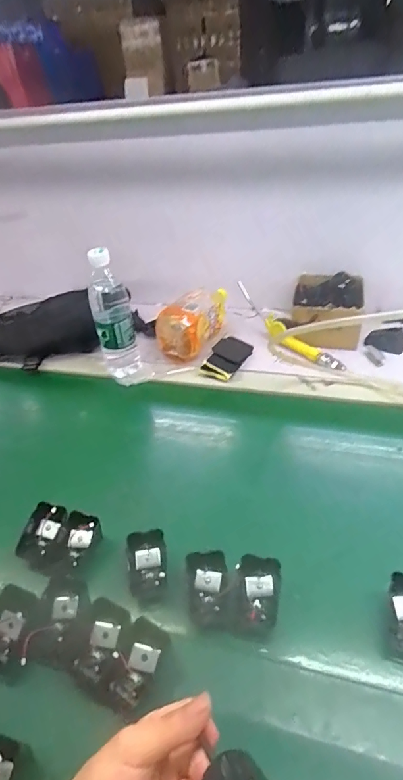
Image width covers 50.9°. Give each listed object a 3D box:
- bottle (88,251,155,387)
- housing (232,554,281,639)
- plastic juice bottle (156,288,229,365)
[{"bbox_3d":[-0.147,-0.124,0.725,0.073,0.215,0.079,-16,39,-12],"label":"bottle"},{"bbox_3d":[0.058,0.216,0.443,0.046,0.016,0.078,4,70,12],"label":"housing"},{"bbox_3d":[-0.017,-0.134,0.819,0.091,0.097,0.157,13,42,23],"label":"plastic juice bottle"}]

